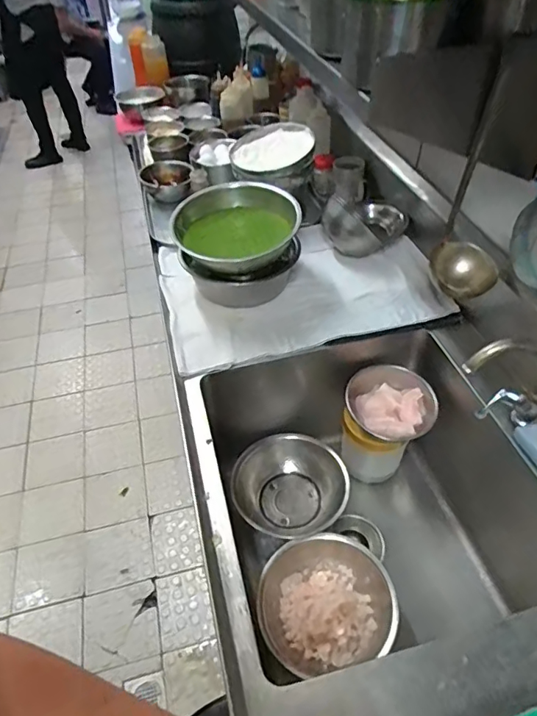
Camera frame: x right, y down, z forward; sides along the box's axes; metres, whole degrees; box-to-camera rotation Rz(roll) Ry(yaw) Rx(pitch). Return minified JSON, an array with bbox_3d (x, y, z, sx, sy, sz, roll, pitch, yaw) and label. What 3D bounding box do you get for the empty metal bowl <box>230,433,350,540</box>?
[{"bbox_3d":[0.047,0.283,1.063,0.219,0.104,0.230,-1,45,1],"label":"empty metal bowl"}]

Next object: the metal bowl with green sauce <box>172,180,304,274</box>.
[{"bbox_3d":[-0.068,-0.265,1.036,0.251,0.107,0.248,-1,45,1],"label":"metal bowl with green sauce"}]

